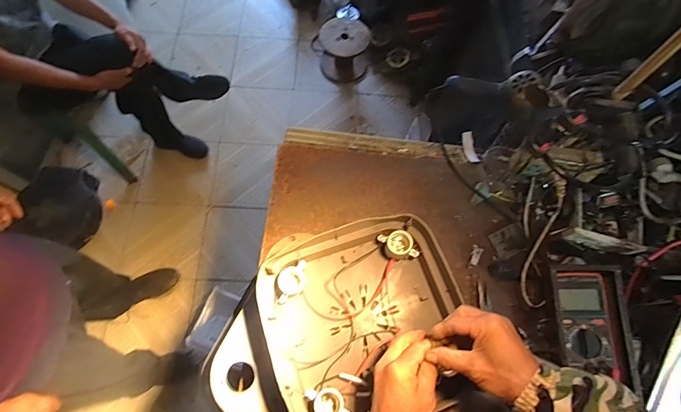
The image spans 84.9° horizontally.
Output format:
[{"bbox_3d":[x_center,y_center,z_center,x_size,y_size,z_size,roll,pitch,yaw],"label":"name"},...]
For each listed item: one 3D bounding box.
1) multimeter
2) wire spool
[{"bbox_3d":[0.402,0.190,0.595,0.101,0.038,0.185,0,71,-3],"label":"multimeter"},{"bbox_3d":[0.022,-0.715,1.719,0.226,0.181,0.206,1,71,-2],"label":"wire spool"}]

